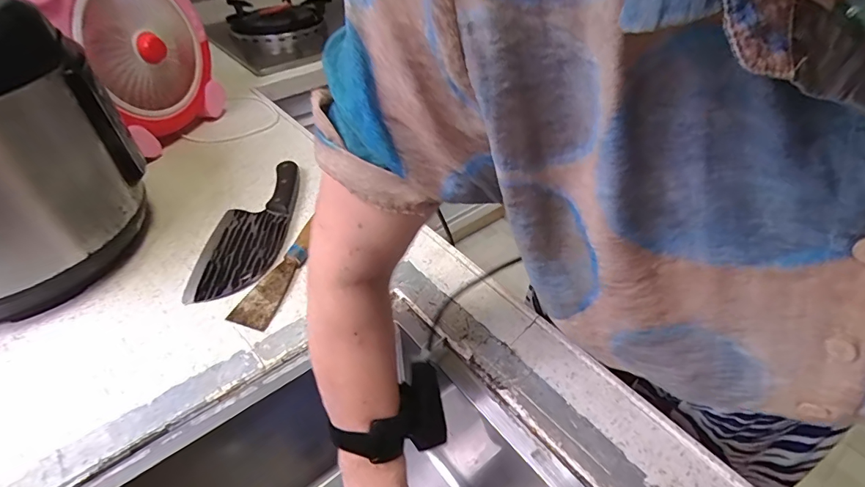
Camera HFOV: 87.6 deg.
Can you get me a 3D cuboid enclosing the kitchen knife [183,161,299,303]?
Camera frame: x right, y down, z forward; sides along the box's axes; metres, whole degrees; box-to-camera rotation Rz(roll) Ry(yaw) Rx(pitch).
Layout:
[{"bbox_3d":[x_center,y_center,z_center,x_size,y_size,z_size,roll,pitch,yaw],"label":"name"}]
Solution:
[{"bbox_3d":[-0.231,-0.028,0.569,0.098,0.021,0.244,-3,41,0],"label":"kitchen knife"}]

